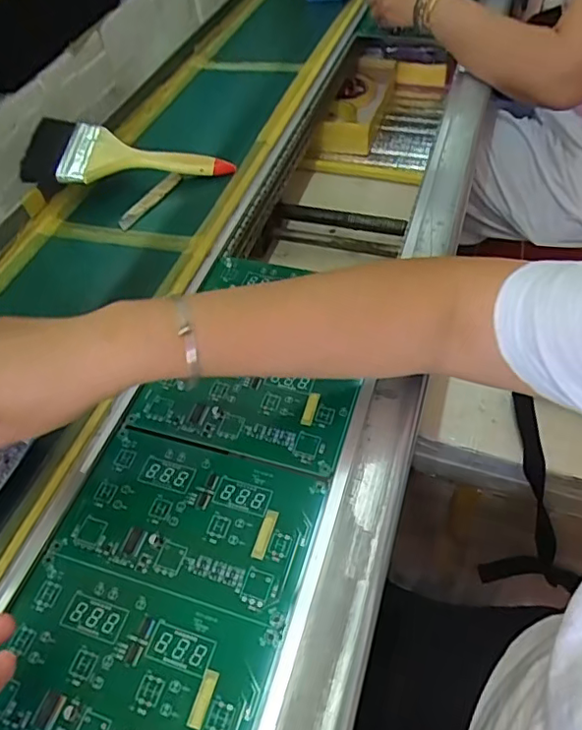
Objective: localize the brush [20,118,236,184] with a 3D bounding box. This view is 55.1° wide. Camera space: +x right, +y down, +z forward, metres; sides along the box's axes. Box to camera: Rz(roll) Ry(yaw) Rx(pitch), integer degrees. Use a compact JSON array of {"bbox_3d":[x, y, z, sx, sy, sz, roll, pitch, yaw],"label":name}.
[{"bbox_3d":[-0.182,-0.242,0.644,0.224,0.015,0.113,4,52,-8],"label":"brush"}]

